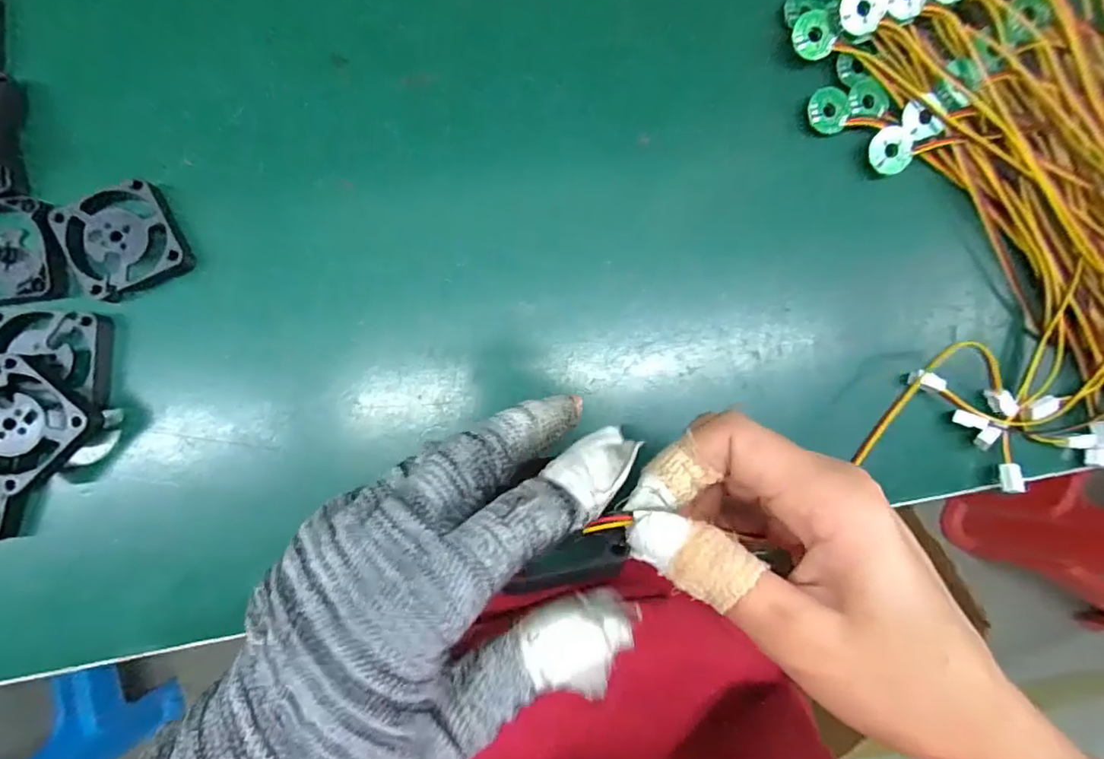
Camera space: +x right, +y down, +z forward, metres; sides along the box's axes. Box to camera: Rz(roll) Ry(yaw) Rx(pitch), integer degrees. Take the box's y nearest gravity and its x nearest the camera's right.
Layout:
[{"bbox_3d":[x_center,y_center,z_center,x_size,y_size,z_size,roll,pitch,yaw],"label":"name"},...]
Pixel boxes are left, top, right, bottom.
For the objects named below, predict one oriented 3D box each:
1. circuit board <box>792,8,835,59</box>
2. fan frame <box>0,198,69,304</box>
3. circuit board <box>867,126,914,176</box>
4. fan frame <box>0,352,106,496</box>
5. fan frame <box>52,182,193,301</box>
[{"bbox_3d":[0.123,-0.162,0.264,0.018,0.004,0.021,-19,99,7],"label":"circuit board"},{"bbox_3d":[-0.220,-0.051,0.227,0.045,0.010,0.042,-9,88,-7],"label":"fan frame"},{"bbox_3d":[0.162,-0.109,0.269,0.020,0.004,0.021,-30,88,7],"label":"circuit board"},{"bbox_3d":[-0.202,0.018,0.215,0.042,0.013,0.042,35,84,-4],"label":"fan frame"},{"bbox_3d":[-0.175,-0.057,0.230,0.041,0.009,0.042,-32,91,-7],"label":"fan frame"}]

